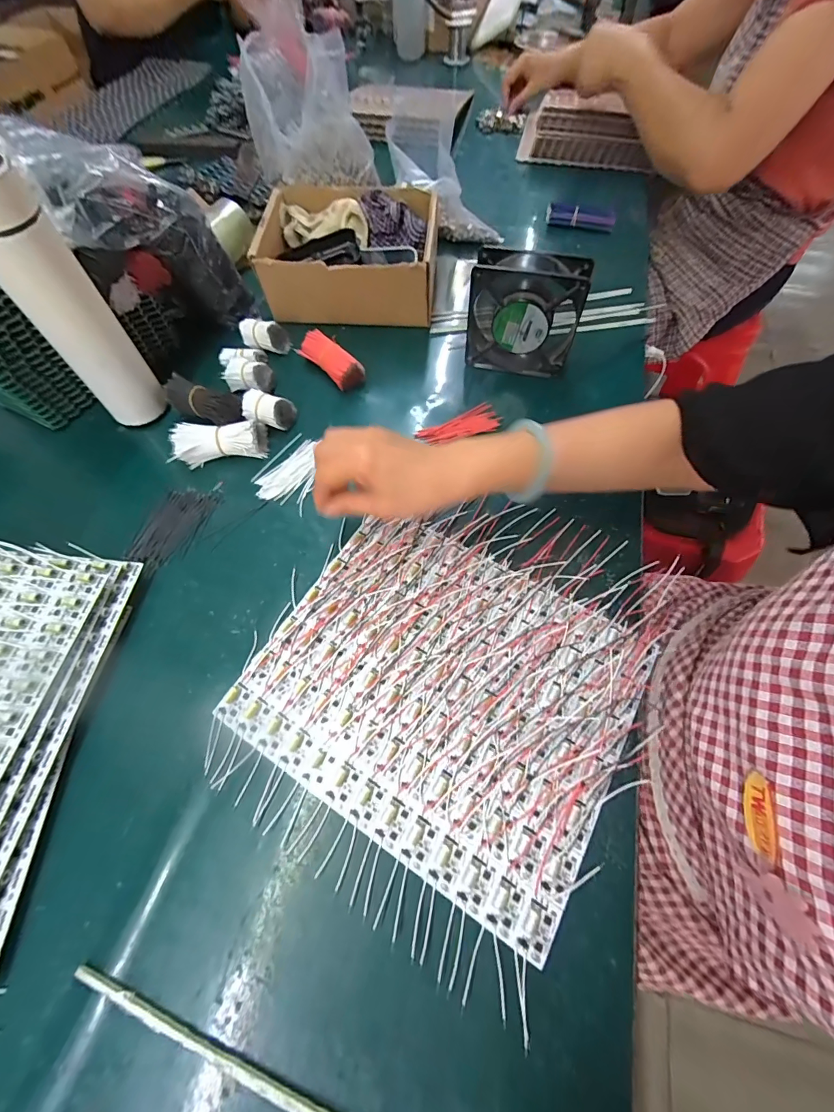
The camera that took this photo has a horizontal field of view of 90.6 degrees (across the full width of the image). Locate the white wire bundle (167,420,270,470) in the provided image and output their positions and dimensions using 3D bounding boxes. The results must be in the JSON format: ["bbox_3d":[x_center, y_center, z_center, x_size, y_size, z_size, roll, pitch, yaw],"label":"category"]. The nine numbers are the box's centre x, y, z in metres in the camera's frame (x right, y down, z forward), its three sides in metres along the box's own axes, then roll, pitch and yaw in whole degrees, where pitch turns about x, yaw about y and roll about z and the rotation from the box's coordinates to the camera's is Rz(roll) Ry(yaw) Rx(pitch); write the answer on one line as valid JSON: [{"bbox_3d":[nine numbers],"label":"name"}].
[{"bbox_3d":[-0.215,-0.125,0.452,0.094,0.035,0.035,-9,63,-5],"label":"white wire bundle"}]

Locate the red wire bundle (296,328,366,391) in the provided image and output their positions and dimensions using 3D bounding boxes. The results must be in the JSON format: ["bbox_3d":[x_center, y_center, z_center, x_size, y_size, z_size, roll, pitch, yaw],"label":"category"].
[{"bbox_3d":[-0.105,-0.240,0.506,0.084,0.035,0.034,38,69,18],"label":"red wire bundle"}]

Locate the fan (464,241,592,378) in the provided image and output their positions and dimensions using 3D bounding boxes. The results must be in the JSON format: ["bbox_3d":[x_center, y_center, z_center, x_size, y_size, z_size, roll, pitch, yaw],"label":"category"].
[{"bbox_3d":[0.119,-0.268,0.465,0.117,0.119,0.039,12,63,6],"label":"fan"}]

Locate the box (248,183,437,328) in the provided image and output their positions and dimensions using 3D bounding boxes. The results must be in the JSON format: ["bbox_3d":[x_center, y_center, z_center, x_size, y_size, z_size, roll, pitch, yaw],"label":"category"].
[{"bbox_3d":[-0.086,-0.392,0.547,0.213,0.092,0.167,5,63,3],"label":"box"}]

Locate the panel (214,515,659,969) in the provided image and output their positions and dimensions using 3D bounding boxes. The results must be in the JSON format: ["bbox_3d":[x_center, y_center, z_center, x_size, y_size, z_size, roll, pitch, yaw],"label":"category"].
[{"bbox_3d":[0.021,0.100,0.341,0.283,0.015,0.239,29,65,15],"label":"panel"}]

